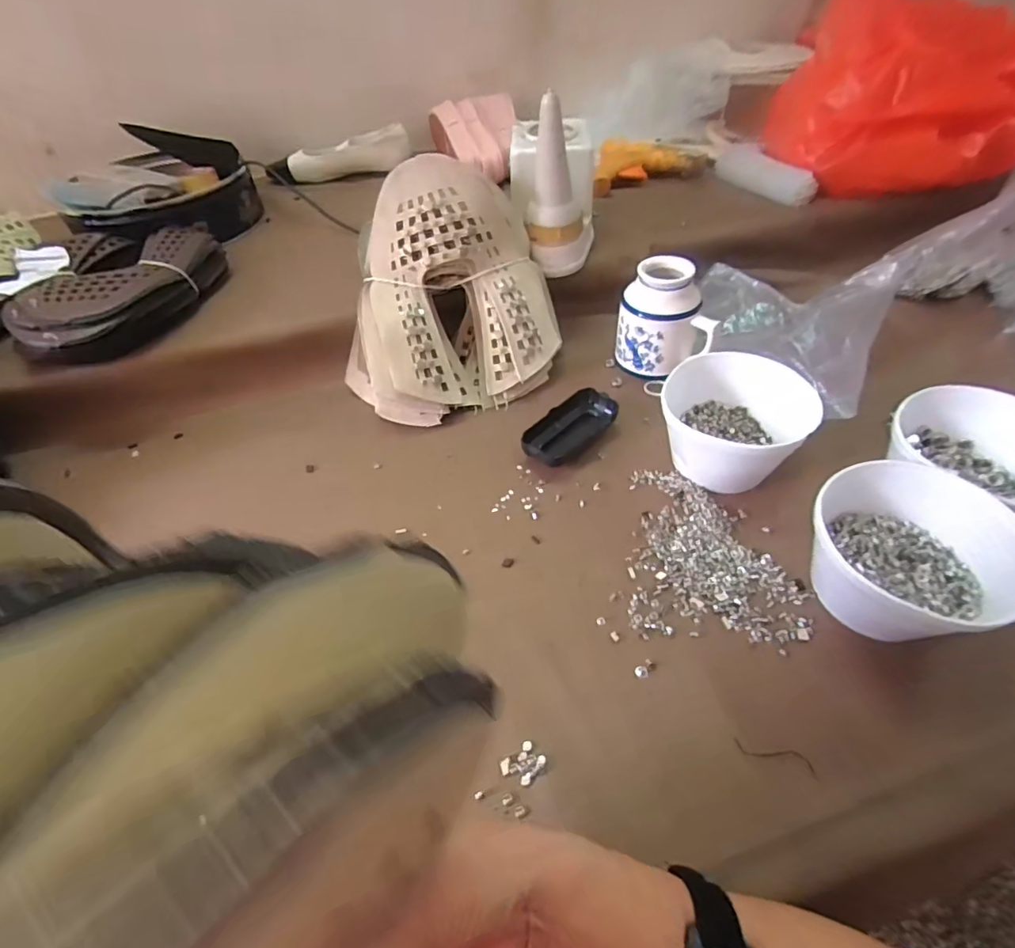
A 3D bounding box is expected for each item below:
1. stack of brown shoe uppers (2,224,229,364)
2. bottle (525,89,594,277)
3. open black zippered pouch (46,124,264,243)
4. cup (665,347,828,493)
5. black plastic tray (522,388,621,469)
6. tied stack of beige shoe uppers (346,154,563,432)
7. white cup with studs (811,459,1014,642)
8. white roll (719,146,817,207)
[{"bbox_3d":[-0.447,-0.212,0.612,0.158,0.072,0.239,-6,48,0],"label":"stack of brown shoe uppers"},{"bbox_3d":[0.058,-0.323,0.591,0.080,0.155,0.078,2,49,7],"label":"bottle"},{"bbox_3d":[-0.520,-0.427,0.784,0.254,0.084,0.249,-25,51,-16],"label":"open black zippered pouch"},{"bbox_3d":[0.208,-0.046,0.493,0.110,0.087,0.117,-3,48,3],"label":"cup"},{"bbox_3d":[0.066,-0.049,0.541,0.115,0.024,0.053,-35,54,-23],"label":"black plastic tray"},{"bbox_3d":[-0.068,-0.195,0.570,0.250,0.193,0.178,-13,49,-6],"label":"tied stack of beige shoe uppers"},{"bbox_3d":[0.288,0.066,0.387,0.121,0.091,0.121,-3,48,3],"label":"white cup with studs"},{"bbox_3d":[0.377,-0.443,0.765,0.051,0.038,0.173,-27,52,-18],"label":"white roll"}]

